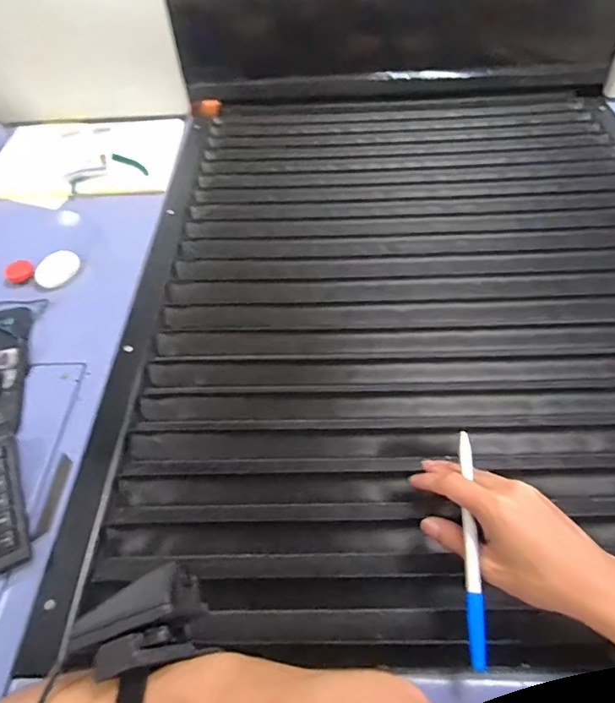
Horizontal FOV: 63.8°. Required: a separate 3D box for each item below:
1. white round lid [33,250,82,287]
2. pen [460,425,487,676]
[{"bbox_3d":[-0.361,-0.121,0.714,0.055,0.012,0.066,3,51,6],"label":"white round lid"},{"bbox_3d":[0.126,0.144,0.381,0.012,0.007,0.170,3,60,6],"label":"pen"}]

